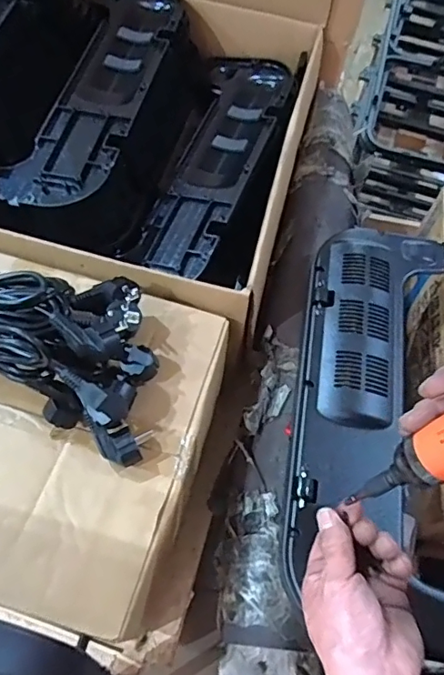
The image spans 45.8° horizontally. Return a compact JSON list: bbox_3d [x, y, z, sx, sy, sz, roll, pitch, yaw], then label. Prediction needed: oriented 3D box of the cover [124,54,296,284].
[{"bbox_3d":[-0.006,-0.263,0.770,0.152,0.050,0.457,18,62,6],"label":"cover"}]

